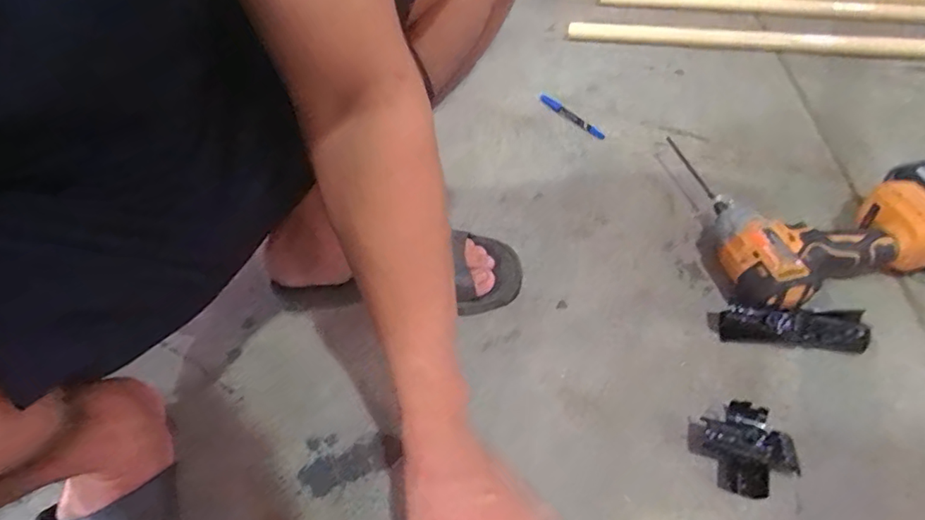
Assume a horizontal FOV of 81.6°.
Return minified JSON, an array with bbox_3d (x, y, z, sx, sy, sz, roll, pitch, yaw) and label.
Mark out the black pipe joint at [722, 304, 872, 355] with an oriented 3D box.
[{"bbox_3d":[0.327,0.068,0.529,0.134,0.030,0.035,0,49,6],"label":"black pipe joint"}]

